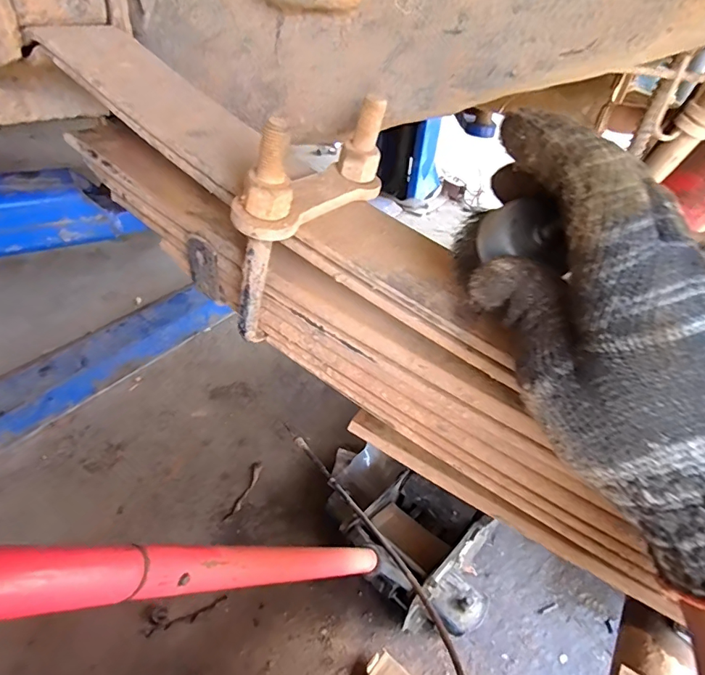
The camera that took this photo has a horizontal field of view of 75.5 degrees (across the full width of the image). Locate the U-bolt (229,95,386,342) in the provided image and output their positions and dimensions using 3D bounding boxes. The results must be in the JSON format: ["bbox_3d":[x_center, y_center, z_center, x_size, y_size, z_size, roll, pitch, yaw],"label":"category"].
[{"bbox_3d":[-0.028,-0.066,0.280,0.030,0.136,0.102,28,43,26],"label":"U-bolt"}]

